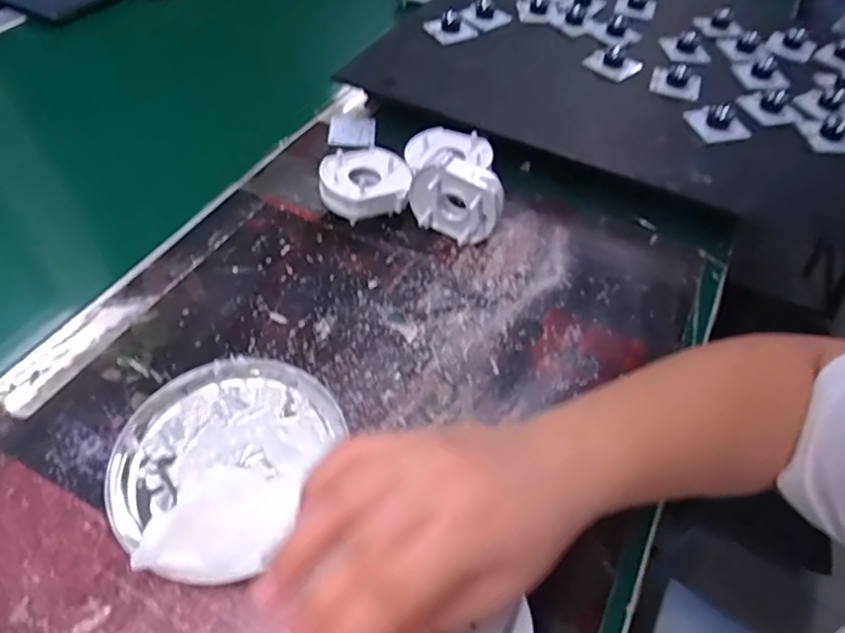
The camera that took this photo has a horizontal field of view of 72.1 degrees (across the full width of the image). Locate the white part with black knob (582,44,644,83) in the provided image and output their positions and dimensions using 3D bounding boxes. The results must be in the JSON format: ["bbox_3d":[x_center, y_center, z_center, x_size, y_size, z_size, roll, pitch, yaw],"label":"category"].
[{"bbox_3d":[0.187,-0.253,0.579,0.044,0.019,0.046,2,50,-2],"label":"white part with black knob"}]

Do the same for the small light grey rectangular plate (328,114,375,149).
[{"bbox_3d":[-0.066,-0.174,0.547,0.043,0.006,0.050,1,50,-3],"label":"small light grey rectangular plate"}]

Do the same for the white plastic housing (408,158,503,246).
[{"bbox_3d":[0.025,-0.089,0.445,0.071,0.062,0.020,22,52,14],"label":"white plastic housing"}]

